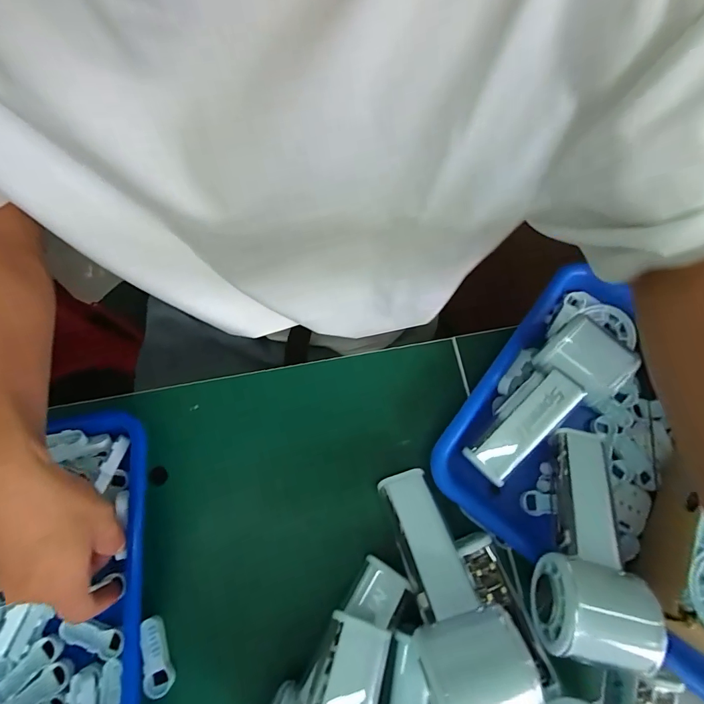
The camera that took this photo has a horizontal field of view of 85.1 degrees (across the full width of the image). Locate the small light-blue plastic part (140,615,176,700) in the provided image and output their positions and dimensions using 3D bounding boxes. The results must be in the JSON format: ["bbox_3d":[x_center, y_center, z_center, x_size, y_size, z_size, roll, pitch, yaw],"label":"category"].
[{"bbox_3d":[-0.146,0.225,0.285,0.019,0.009,0.050,-19,75,-7],"label":"small light-blue plastic part"}]

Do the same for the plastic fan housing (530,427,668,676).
[{"bbox_3d":[0.168,0.133,0.277,0.052,0.049,0.153,19,52,4],"label":"plastic fan housing"}]

